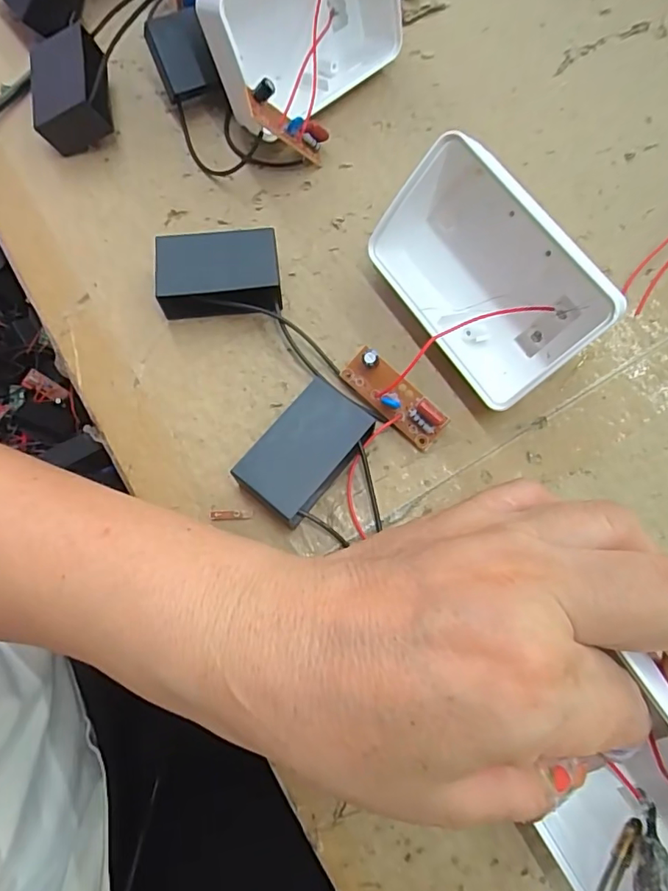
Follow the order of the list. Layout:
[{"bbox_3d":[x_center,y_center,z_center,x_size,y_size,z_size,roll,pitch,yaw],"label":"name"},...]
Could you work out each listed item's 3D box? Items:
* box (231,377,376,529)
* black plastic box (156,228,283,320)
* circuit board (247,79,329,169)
[{"bbox_3d":[-0.010,0.003,0.190,0.030,0.020,0.049,37,76,9],"label":"box"},{"bbox_3d":[-0.047,-0.069,0.210,0.047,0.021,0.033,-3,73,-2],"label":"black plastic box"},{"bbox_3d":[-0.019,-0.139,0.221,0.013,0.042,0.012,-22,70,37],"label":"circuit board"}]

